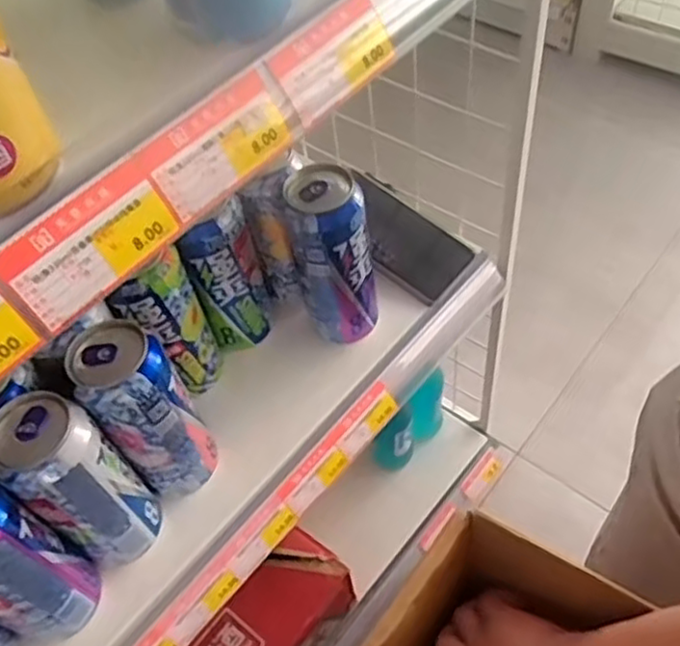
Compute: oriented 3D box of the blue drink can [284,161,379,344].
[{"bbox_3d":[-0.005,-0.055,0.582,0.058,0.152,0.063,-3,54,4],"label":"blue drink can"}]

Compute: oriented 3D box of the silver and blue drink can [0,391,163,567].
[{"bbox_3d":[-0.178,0.112,0.482,0.062,0.153,0.058,-3,54,4],"label":"silver and blue drink can"}]

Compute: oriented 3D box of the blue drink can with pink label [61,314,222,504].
[{"bbox_3d":[-0.141,0.067,0.512,0.060,0.151,0.062,-3,54,4],"label":"blue drink can with pink label"}]

